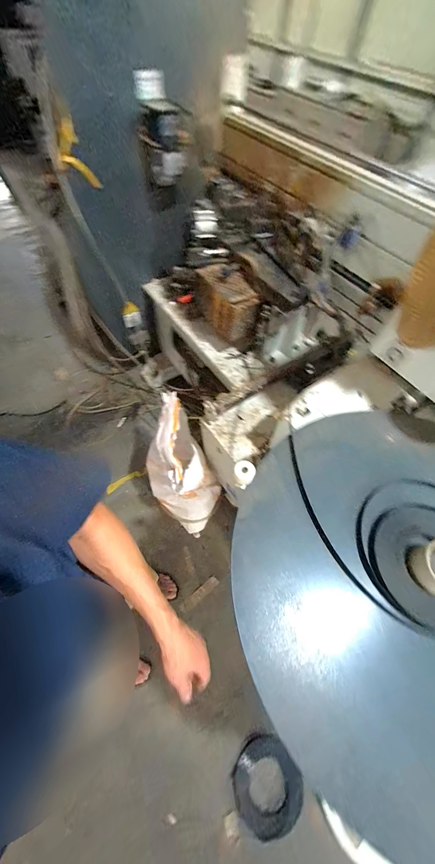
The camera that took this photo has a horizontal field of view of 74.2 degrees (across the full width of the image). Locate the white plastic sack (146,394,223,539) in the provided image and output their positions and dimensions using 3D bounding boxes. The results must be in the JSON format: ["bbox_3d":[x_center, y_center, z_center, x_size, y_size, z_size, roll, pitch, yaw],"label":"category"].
[{"bbox_3d":[-0.142,0.208,1.283,0.292,0.693,0.334,-21,39,-15],"label":"white plastic sack"}]

